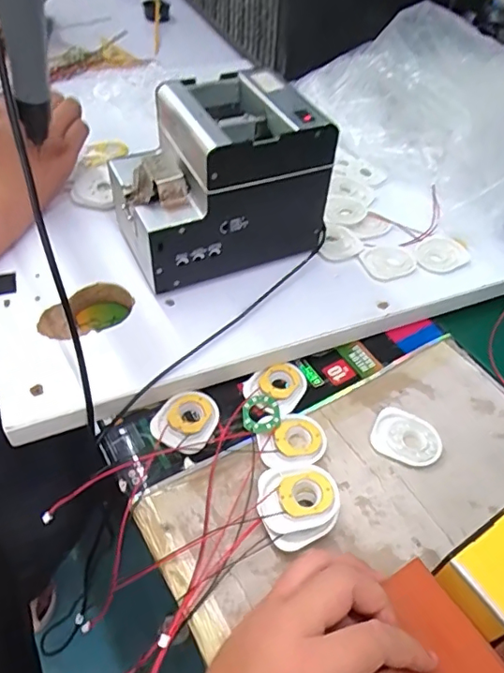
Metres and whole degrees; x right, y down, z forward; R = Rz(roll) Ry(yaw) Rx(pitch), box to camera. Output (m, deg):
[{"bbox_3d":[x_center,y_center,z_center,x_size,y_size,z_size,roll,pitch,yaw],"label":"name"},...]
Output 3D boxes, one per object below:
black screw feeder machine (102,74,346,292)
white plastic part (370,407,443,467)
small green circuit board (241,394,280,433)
[{"bbox_3d":[-0.035,-0.150,0.523,0.185,0.161,0.135,-15,52,-17],"label":"black screw feeder machine"},{"bbox_3d":[0.135,0.087,0.457,0.058,0.004,0.049,18,50,11],"label":"white plastic part"},{"bbox_3d":[0.007,0.067,0.458,0.032,0.004,0.036,-7,47,-3],"label":"small green circuit board"}]

